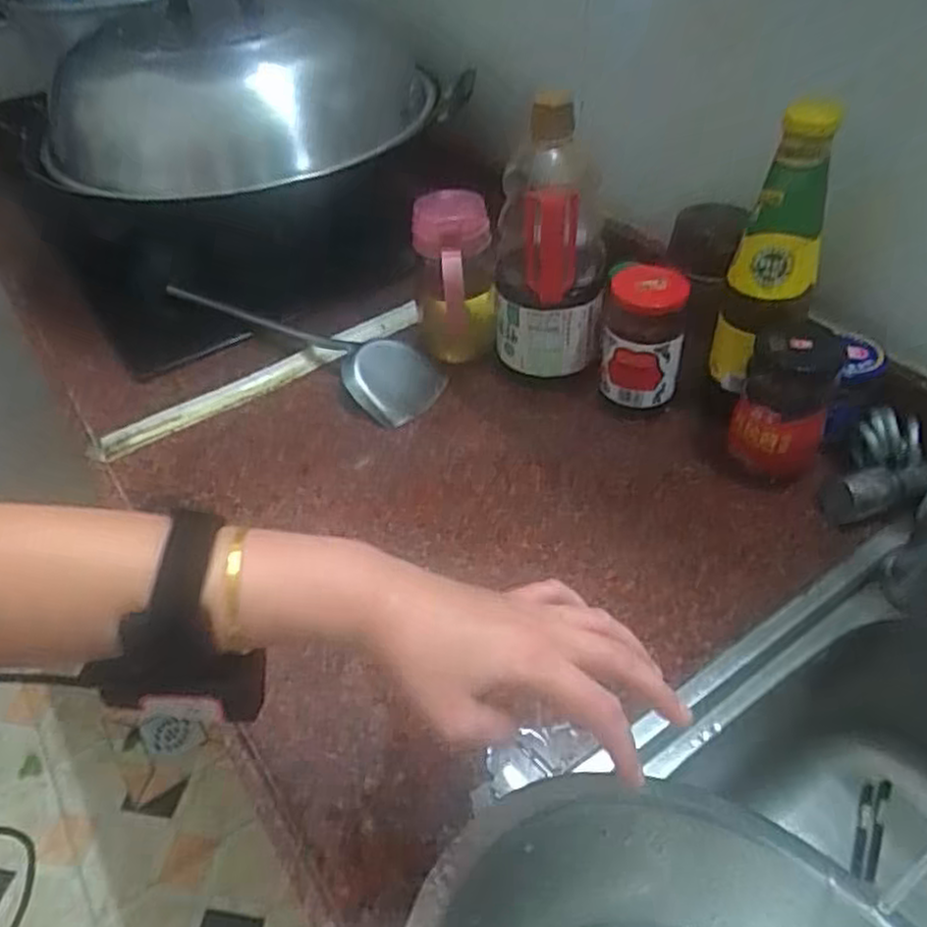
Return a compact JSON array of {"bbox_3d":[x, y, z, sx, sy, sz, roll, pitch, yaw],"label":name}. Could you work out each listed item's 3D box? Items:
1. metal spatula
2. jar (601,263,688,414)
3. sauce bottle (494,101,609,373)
[{"bbox_3d":[-0.178,-0.149,0.819,0.374,0.044,0.093,29,53,31],"label":"metal spatula"},{"bbox_3d":[0.163,-0.105,0.684,0.068,0.129,0.065,-3,43,3],"label":"jar"},{"bbox_3d":[0.078,-0.203,0.699,0.103,0.250,0.117,-1,44,5],"label":"sauce bottle"}]

